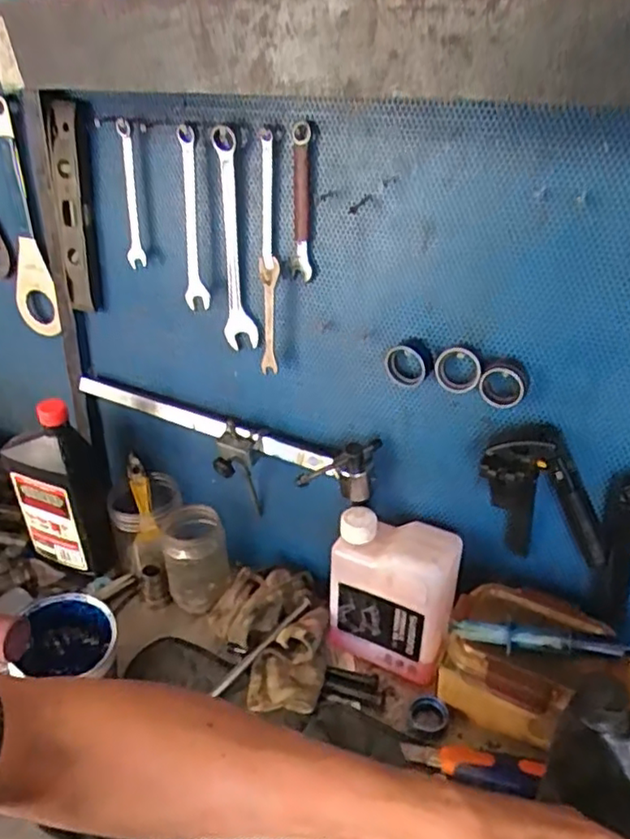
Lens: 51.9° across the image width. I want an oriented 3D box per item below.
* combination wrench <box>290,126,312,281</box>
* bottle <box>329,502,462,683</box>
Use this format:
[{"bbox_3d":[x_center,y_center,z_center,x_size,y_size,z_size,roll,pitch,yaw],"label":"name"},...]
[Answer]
[{"bbox_3d":[-0.013,-0.198,0.595,0.018,0.133,0.013,-1,29,-4],"label":"combination wrench"},{"bbox_3d":[0.084,0.186,0.681,0.128,0.167,0.057,13,31,21],"label":"bottle"}]

